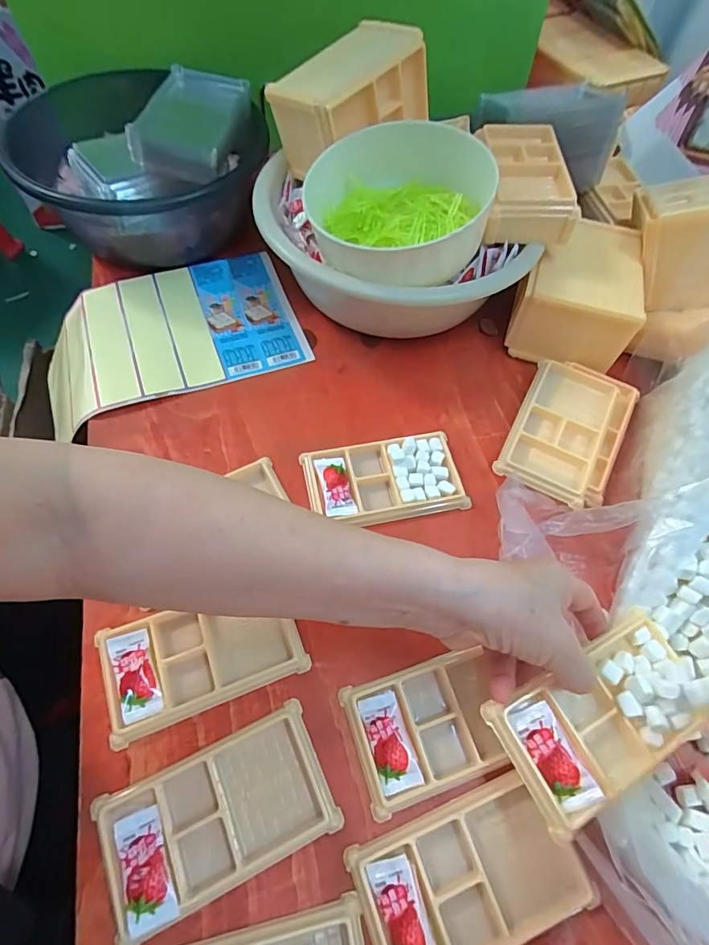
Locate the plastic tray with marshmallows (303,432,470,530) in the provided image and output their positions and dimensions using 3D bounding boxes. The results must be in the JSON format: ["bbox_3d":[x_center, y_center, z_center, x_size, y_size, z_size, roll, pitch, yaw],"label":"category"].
[{"bbox_3d":[0.026,0.008,0.416,0.132,0.016,0.076,-10,63,-9],"label":"plastic tray with marshmallows"}]

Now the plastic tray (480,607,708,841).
[{"bbox_3d":[0.158,0.152,0.296,0.135,0.024,0.074,-25,66,-16],"label":"plastic tray"}]

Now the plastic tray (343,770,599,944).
[{"bbox_3d":[0.071,0.250,0.286,0.133,0.012,0.080,-16,64,-12],"label":"plastic tray"}]

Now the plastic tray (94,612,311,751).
[{"bbox_3d":[-0.110,0.130,0.341,0.134,0.011,0.075,-18,64,-13],"label":"plastic tray"}]

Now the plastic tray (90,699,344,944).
[{"bbox_3d":[-0.085,0.215,0.295,0.136,0.010,0.076,-21,65,-15],"label":"plastic tray"}]

